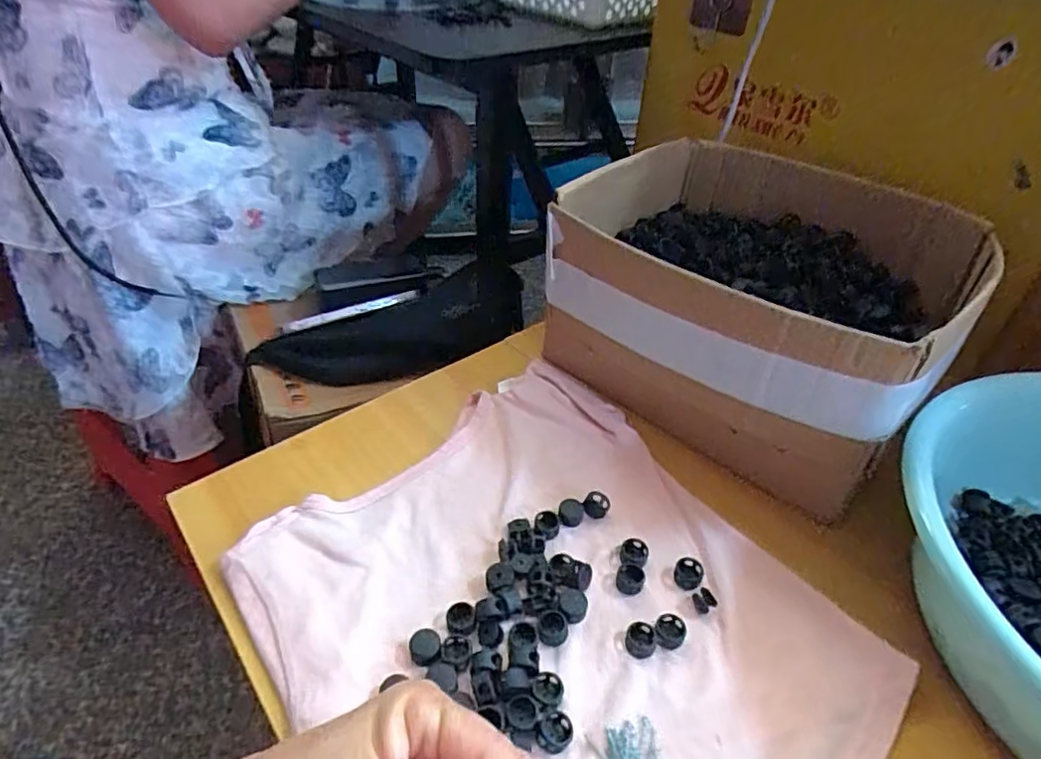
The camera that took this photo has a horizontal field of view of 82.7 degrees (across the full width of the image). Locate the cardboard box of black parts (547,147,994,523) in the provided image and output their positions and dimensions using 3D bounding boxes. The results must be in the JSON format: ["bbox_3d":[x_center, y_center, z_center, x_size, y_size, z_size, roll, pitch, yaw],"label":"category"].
[{"bbox_3d":[0.184,-0.069,0.480,0.268,0.141,0.244,32,49,29],"label":"cardboard box of black parts"}]

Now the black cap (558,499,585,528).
[{"bbox_3d":[0.035,0.090,0.401,0.017,0.006,0.019,8,42,7],"label":"black cap"}]

